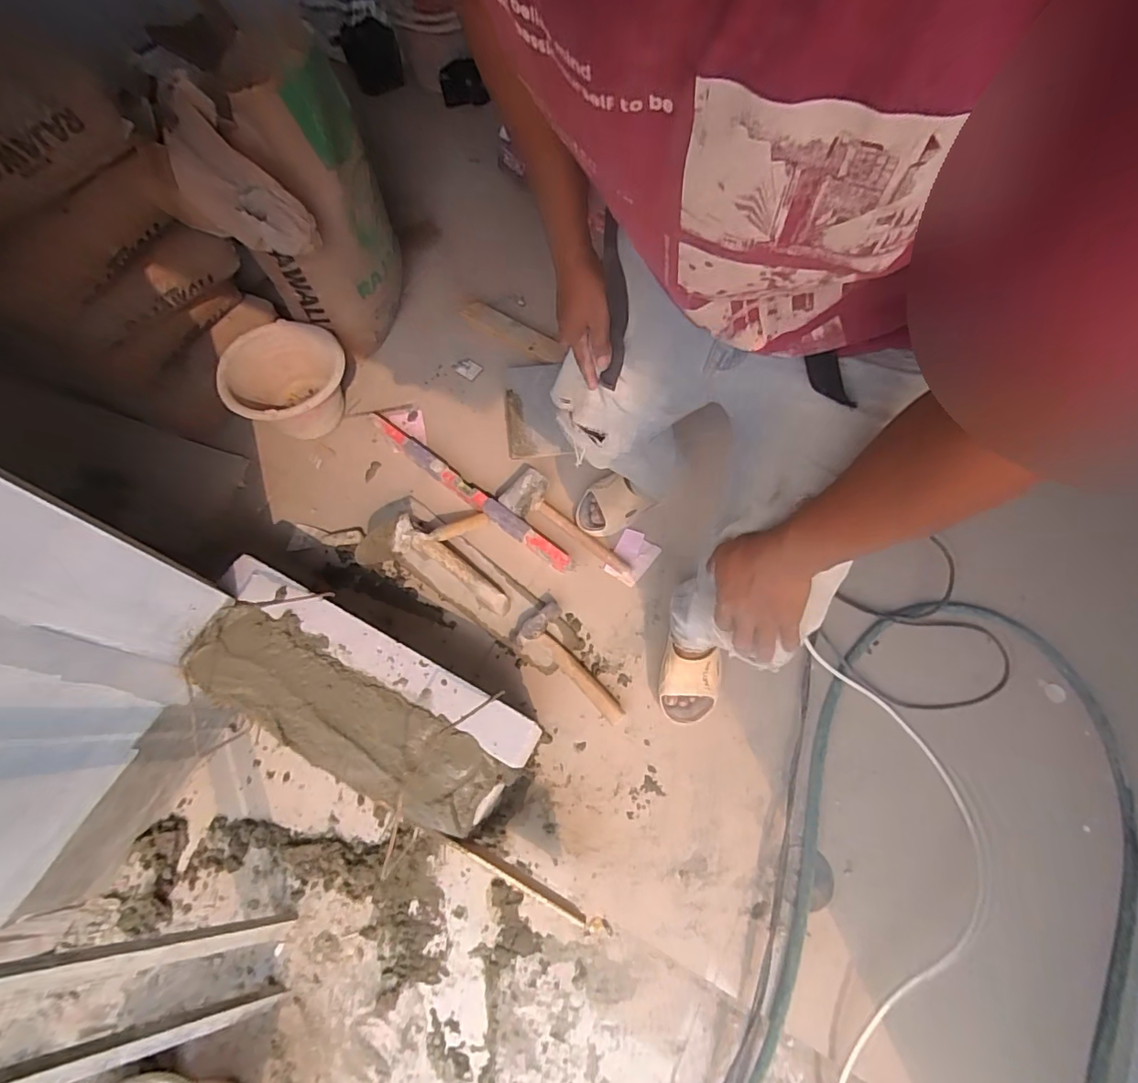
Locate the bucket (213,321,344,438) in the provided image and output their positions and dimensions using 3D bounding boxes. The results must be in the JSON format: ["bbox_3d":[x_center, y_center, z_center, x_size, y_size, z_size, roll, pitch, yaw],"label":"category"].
[{"bbox_3d":[-0.603,-0.340,1.226,0.256,0.197,0.252,0,67,0],"label":"bucket"}]

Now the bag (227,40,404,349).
[{"bbox_3d":[-0.513,-0.658,1.137,0.180,0.507,0.301,12,68,5],"label":"bag"}]

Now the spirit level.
[{"bbox_3d":[-0.222,-0.111,1.185,0.564,0.054,0.034,36,74,14],"label":"spirit level"}]

